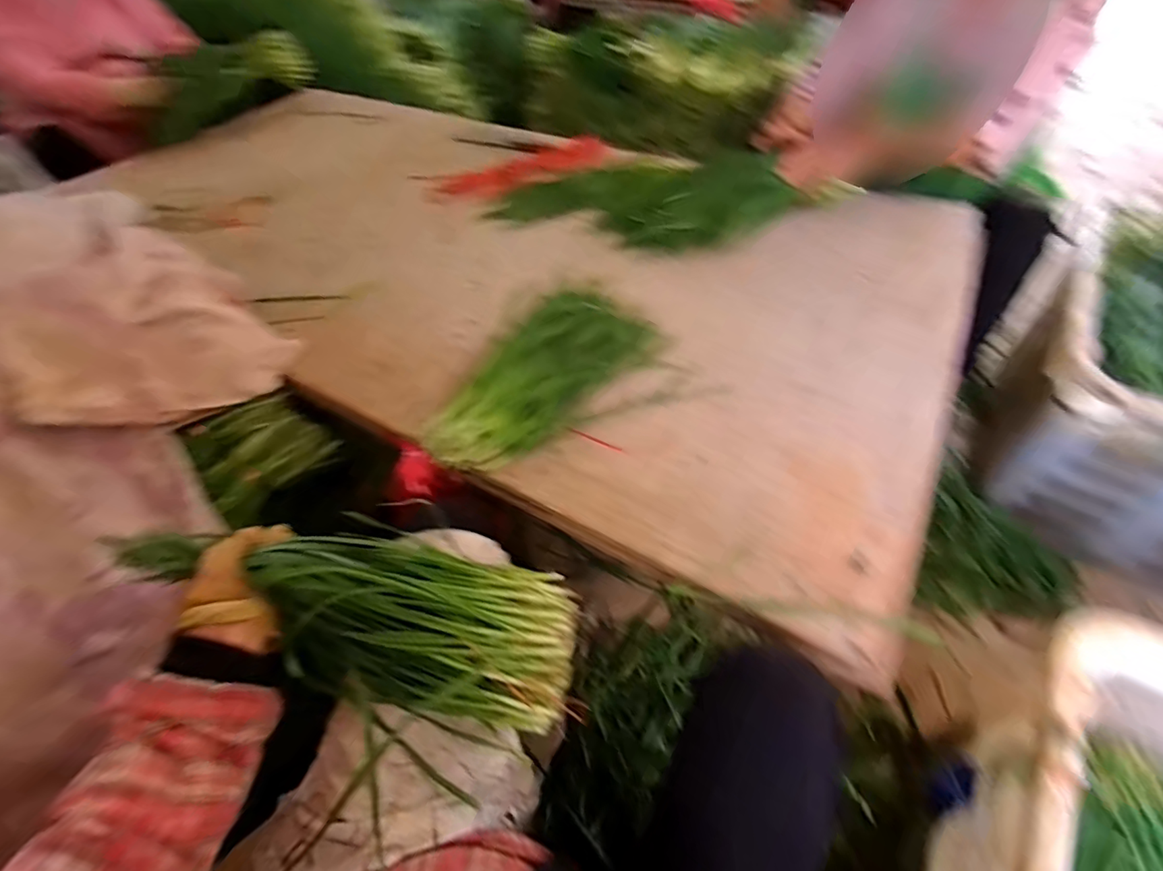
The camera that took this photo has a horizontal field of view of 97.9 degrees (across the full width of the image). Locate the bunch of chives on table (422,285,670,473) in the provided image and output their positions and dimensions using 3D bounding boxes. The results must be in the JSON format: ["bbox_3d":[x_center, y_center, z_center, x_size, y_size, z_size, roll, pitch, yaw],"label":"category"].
[{"bbox_3d":[-0.021,-0.089,0.666,0.177,0.043,0.382,23,54,20],"label":"bunch of chives on table"}]

